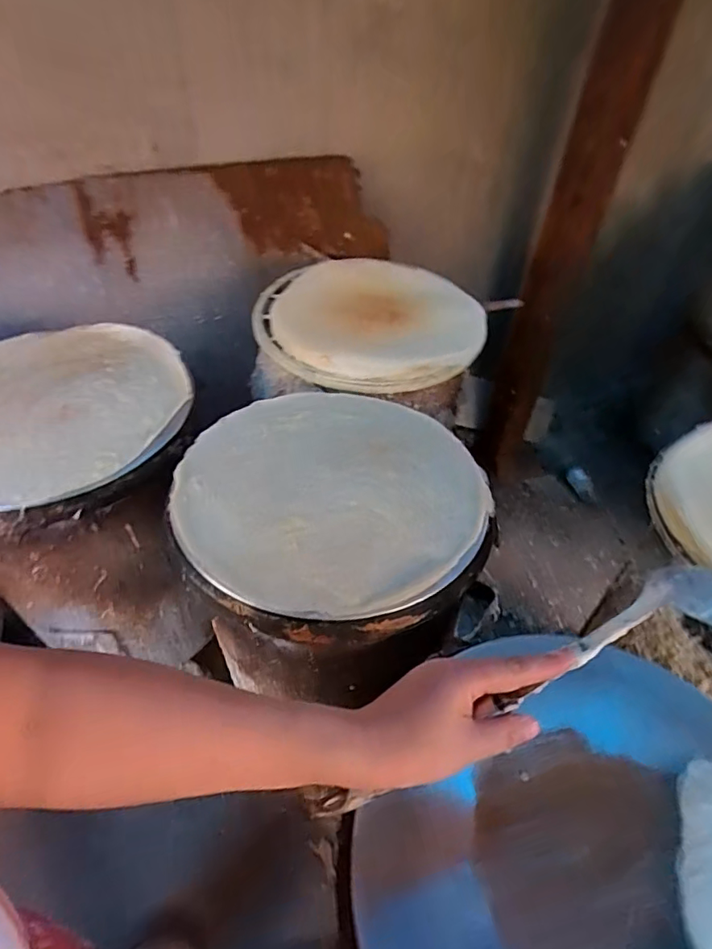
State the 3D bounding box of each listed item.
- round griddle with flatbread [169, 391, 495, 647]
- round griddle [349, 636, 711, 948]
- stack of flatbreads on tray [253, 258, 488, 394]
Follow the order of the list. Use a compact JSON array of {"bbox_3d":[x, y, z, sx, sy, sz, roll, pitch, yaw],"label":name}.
[{"bbox_3d":[-0.024,0.021,0.624,0.363,0.034,0.361,2,45,-2],"label":"round griddle with flatbread"},{"bbox_3d":[0.199,0.293,0.374,0.333,0.037,0.360,2,45,-2],"label":"round griddle"},{"bbox_3d":[0.011,-0.281,0.929,0.404,0.063,0.383,-17,48,-20],"label":"stack of flatbreads on tray"}]

